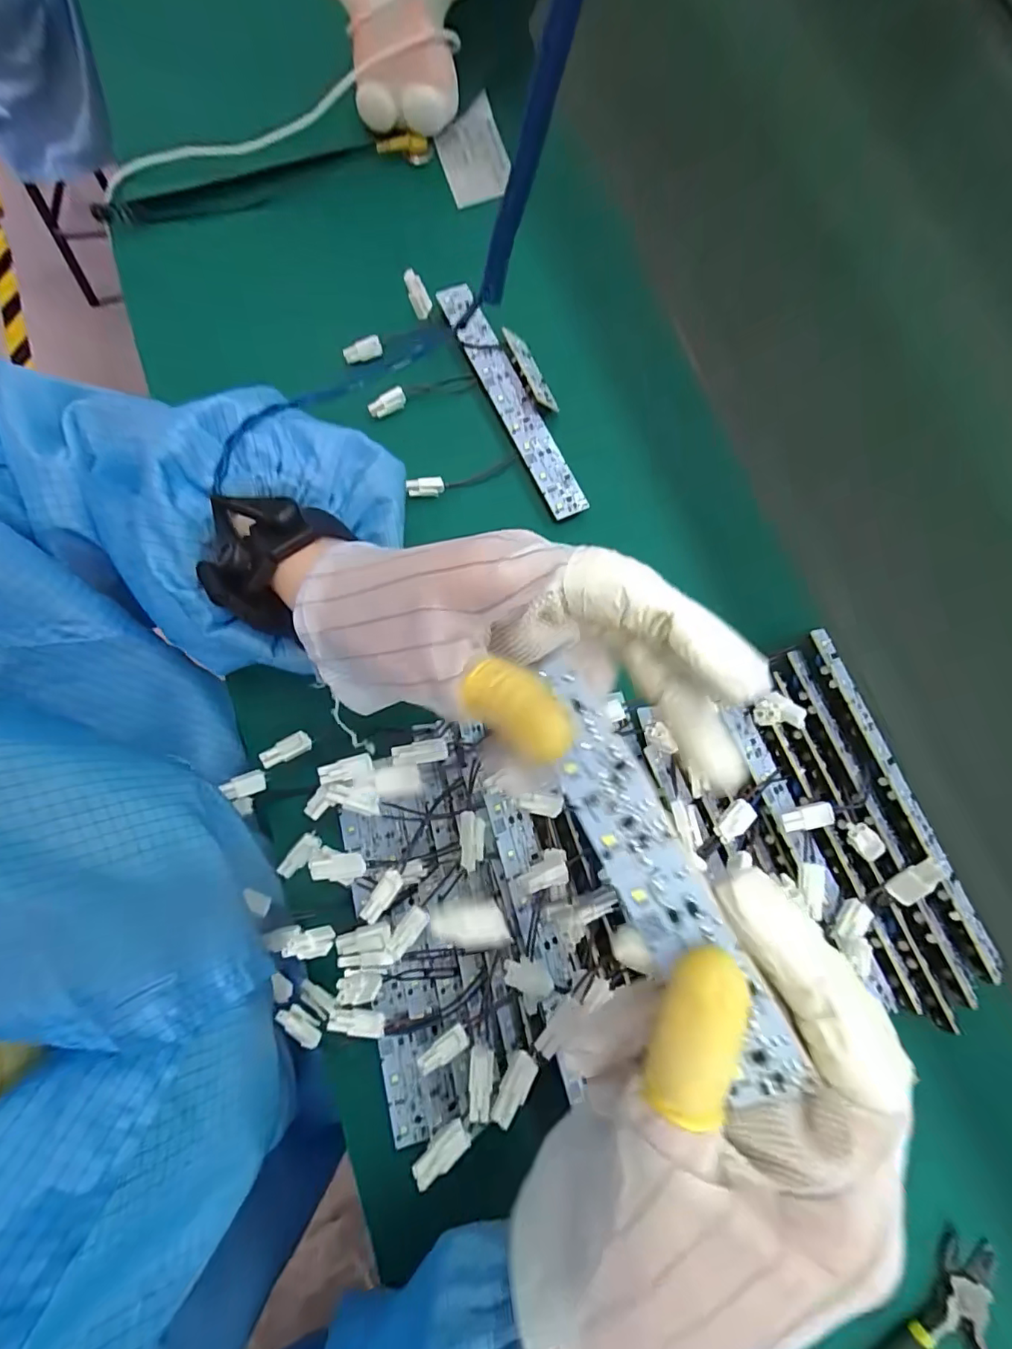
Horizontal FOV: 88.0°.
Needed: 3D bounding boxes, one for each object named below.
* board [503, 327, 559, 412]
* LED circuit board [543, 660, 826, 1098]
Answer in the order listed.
[{"bbox_3d":[0.017,-0.203,0.348,0.014,0.008,0.060,-23,79,-4],"label":"board"},{"bbox_3d":[0.040,0.053,0.150,0.024,0.004,0.120,-36,71,21],"label":"LED circuit board"}]

